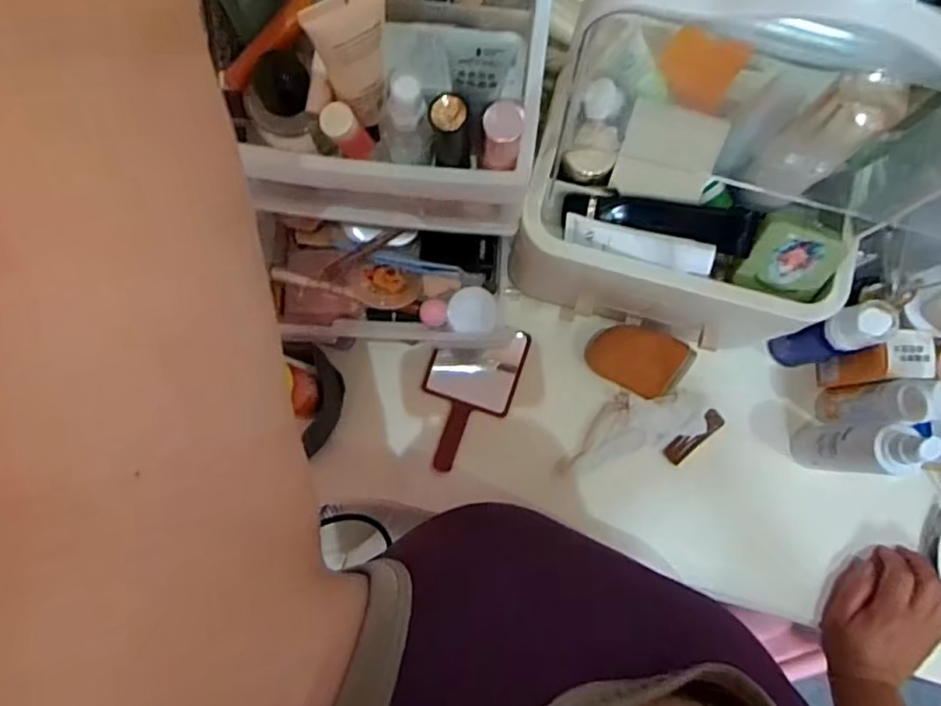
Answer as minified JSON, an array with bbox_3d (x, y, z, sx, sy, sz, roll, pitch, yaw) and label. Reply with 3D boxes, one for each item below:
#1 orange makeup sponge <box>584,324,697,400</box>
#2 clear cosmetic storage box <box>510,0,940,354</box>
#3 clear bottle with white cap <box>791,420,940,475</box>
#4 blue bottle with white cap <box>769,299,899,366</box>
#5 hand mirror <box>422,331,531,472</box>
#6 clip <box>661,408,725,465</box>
[{"bbox_3d":[0.162,0.005,0.585,0.091,0.011,0.065,26,115,9],"label":"orange makeup sponge"},{"bbox_3d":[0.188,-0.127,0.453,0.278,0.298,0.183,20,81,2],"label":"clear cosmetic storage box"},{"bbox_3d":[0.338,0.083,0.533,0.040,0.178,0.046,-5,80,-2],"label":"clear bottle with white cap"},{"bbox_3d":[0.324,-0.014,0.544,0.044,0.128,0.035,-13,81,-3],"label":"blue bottle with white cap"},{"bbox_3d":[-0.004,0.042,0.601,0.087,0.013,0.149,19,81,2],"label":"hand mirror"},{"bbox_3d":[0.222,0.083,0.596,0.067,0.020,0.022,-39,83,-7],"label":"clip"}]

